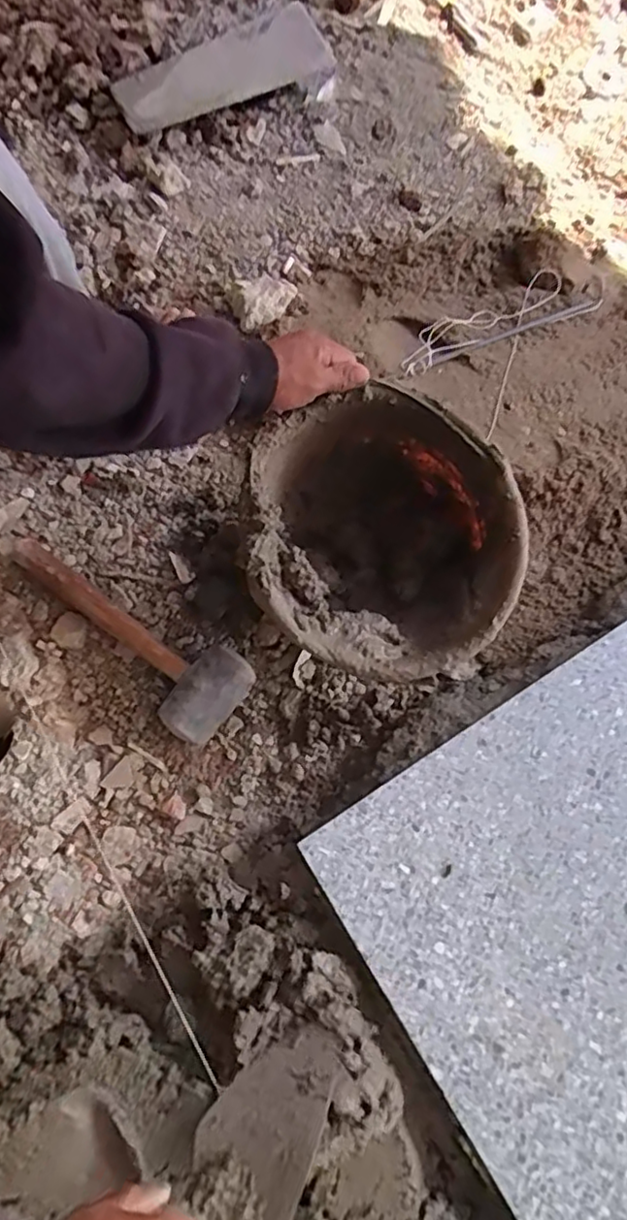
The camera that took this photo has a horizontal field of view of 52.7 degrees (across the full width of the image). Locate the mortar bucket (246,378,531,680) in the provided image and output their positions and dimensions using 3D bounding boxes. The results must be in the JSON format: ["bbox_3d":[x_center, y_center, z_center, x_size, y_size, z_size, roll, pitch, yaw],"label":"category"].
[{"bbox_3d":[0.061,-0.063,0.580,0.234,0.165,0.234,0,87,3],"label":"mortar bucket"}]

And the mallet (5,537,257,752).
[{"bbox_3d":[-0.204,0.024,0.647,0.301,0.055,0.096,32,75,7],"label":"mallet"}]

